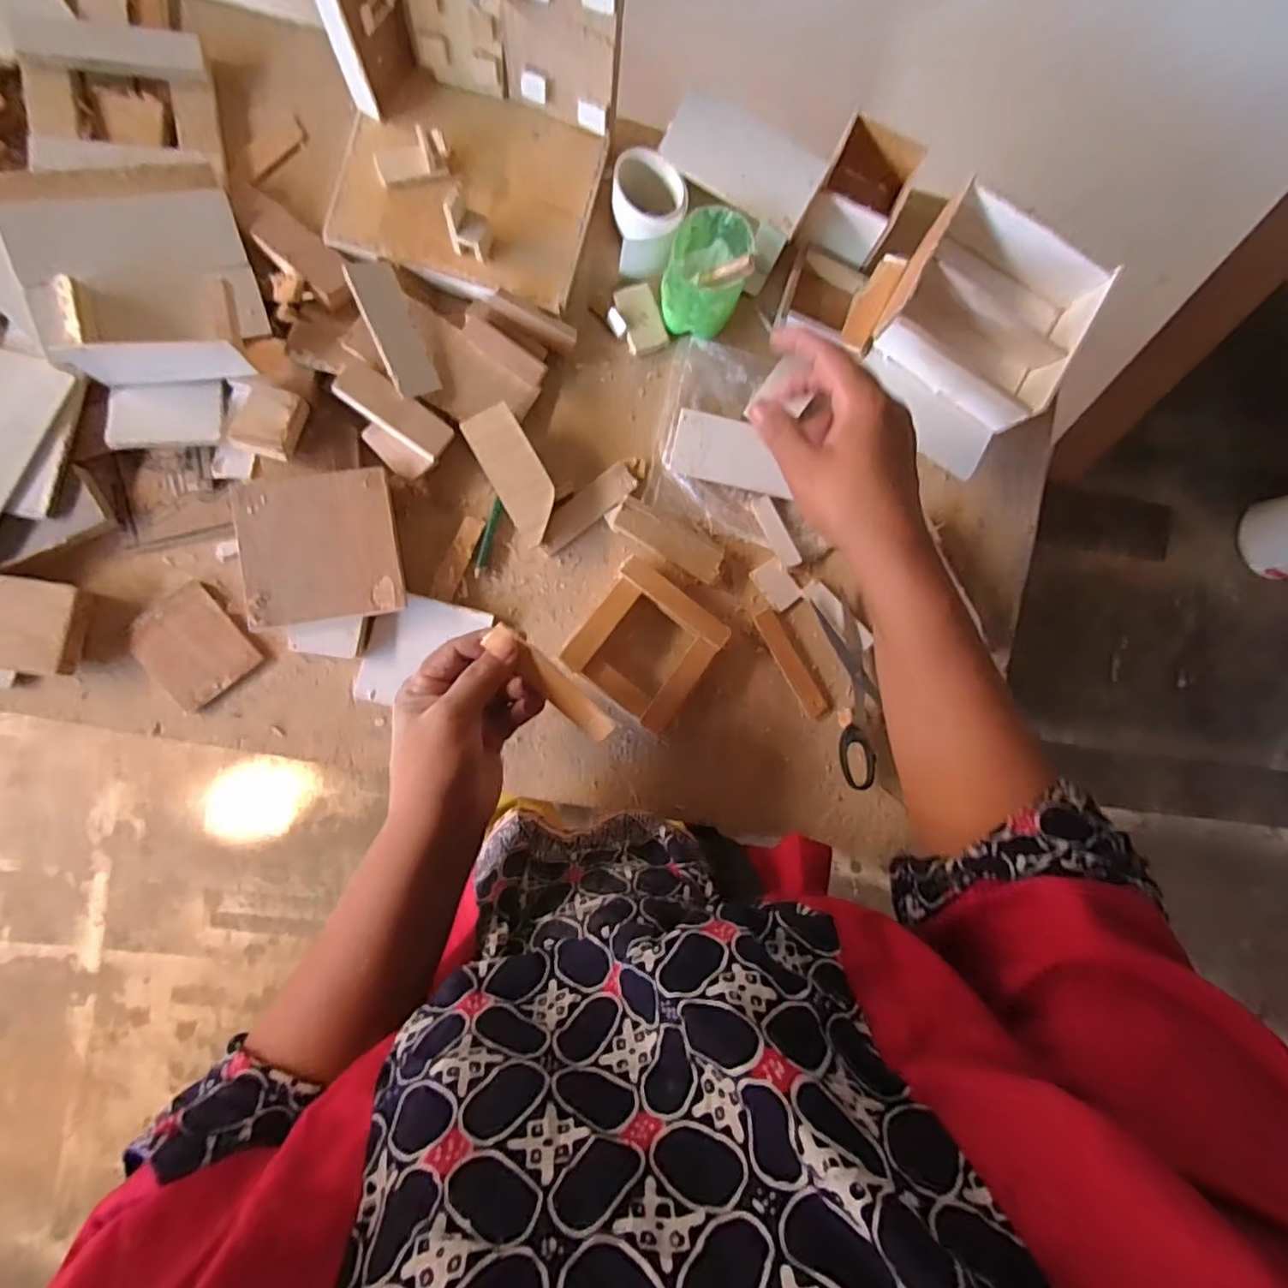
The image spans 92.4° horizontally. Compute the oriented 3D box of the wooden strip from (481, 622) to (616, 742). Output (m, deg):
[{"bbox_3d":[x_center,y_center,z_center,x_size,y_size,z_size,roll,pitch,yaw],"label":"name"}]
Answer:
[{"bbox_3d":[-0.058,0.024,0.385,0.096,0.010,0.018,44,83,-6],"label":"wooden strip"}]

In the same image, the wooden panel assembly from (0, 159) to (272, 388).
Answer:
[{"bbox_3d":[-0.335,-0.245,0.410,0.130,0.039,0.148,-14,89,-6],"label":"wooden panel assembly"}]

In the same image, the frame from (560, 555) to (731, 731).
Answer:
[{"bbox_3d":[0.002,0.001,0.467,0.094,0.020,0.096,35,85,-3],"label":"frame"}]

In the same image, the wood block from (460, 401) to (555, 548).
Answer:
[{"bbox_3d":[-0.093,-0.123,0.456,0.038,0.023,0.097,-29,95,-8],"label":"wood block"}]

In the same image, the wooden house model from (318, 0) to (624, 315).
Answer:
[{"bbox_3d":[-0.117,-0.345,0.394,0.178,0.133,0.164,15,87,-7],"label":"wooden house model"}]

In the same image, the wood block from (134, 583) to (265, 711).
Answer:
[{"bbox_3d":[-0.316,0.002,0.432,0.062,0.009,0.073,-39,92,-6],"label":"wood block"}]

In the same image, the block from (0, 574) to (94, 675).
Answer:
[{"bbox_3d":[-0.418,-0.014,0.412,0.078,0.018,0.061,9,87,-5],"label":"block"}]

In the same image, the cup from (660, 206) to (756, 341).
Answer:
[{"bbox_3d":[0.045,-0.270,0.454,0.057,0.065,0.059,0,88,-6],"label":"cup"}]

